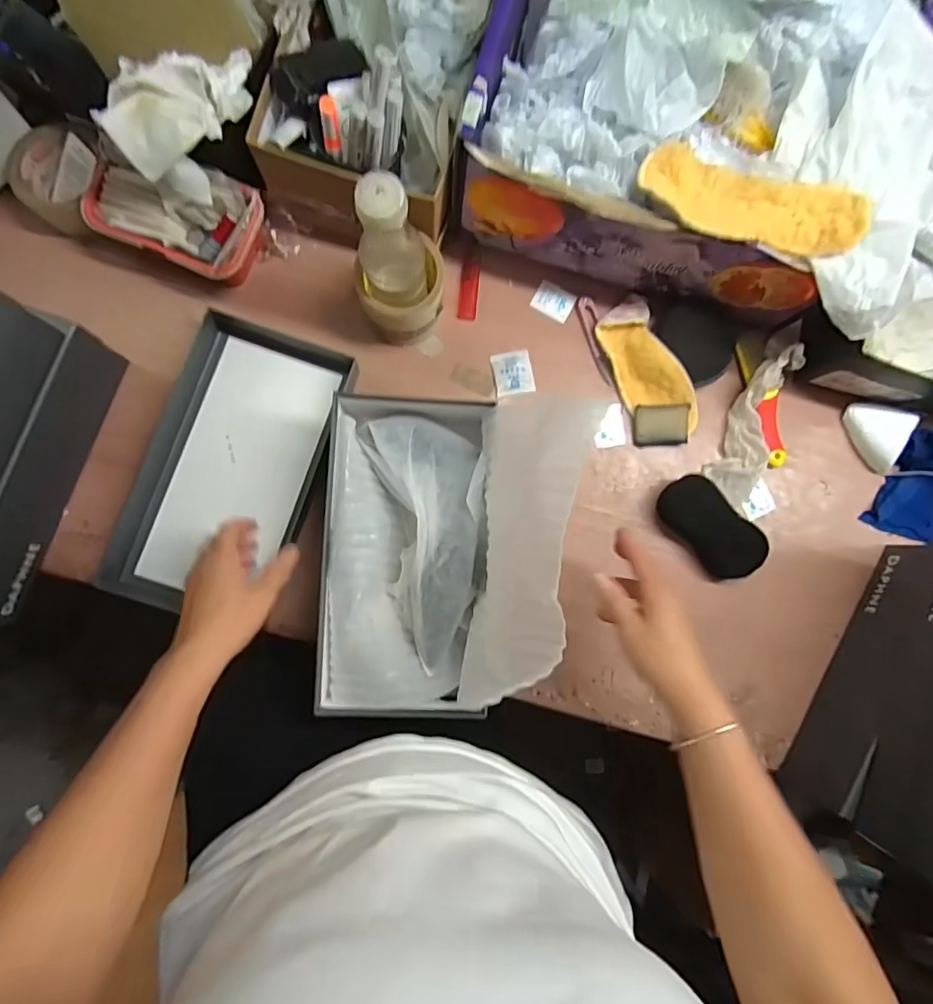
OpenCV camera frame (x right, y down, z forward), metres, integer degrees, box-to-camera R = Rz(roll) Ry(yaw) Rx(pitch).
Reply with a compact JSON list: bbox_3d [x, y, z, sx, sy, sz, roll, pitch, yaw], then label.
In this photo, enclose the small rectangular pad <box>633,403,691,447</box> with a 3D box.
[{"bbox_3d":[0.224,-0.088,0.603,0.061,0.016,0.045,-1,87,-4],"label":"small rectangular pad"}]

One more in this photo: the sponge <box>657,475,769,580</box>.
[{"bbox_3d":[0.271,0.029,0.584,0.060,0.034,0.127,-41,90,-5],"label":"sponge"}]

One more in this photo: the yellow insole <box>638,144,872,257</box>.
[{"bbox_3d":[0.252,-0.264,0.467,0.197,0.023,0.066,17,85,-3],"label":"yellow insole"}]

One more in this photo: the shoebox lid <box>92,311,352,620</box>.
[{"bbox_3d":[-0.247,-0.033,0.559,0.162,0.032,0.308,22,85,-3],"label":"shoebox lid"}]

